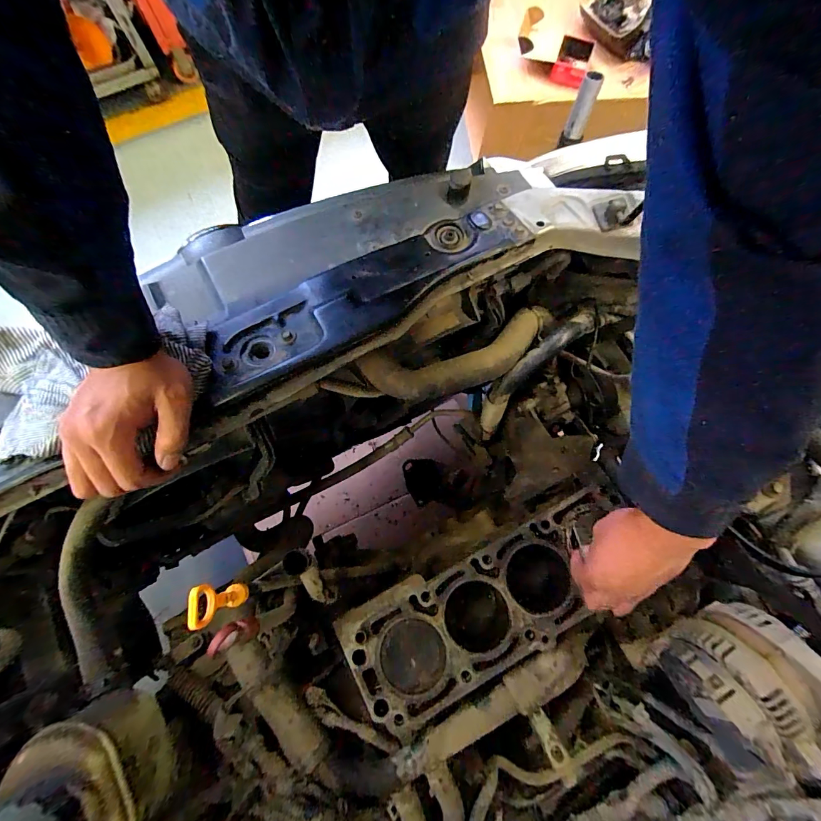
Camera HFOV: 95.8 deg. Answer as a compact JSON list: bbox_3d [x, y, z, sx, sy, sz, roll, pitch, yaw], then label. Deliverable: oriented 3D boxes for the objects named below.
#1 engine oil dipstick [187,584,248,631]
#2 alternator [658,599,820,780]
[{"bbox_3d":[-0.166,0.162,0.320,0.015,0.076,0.030,-23,78,-7],"label":"engine oil dipstick"},{"bbox_3d":[0.400,0.322,0.431,0.125,0.152,0.129,-30,79,-8],"label":"alternator"}]

